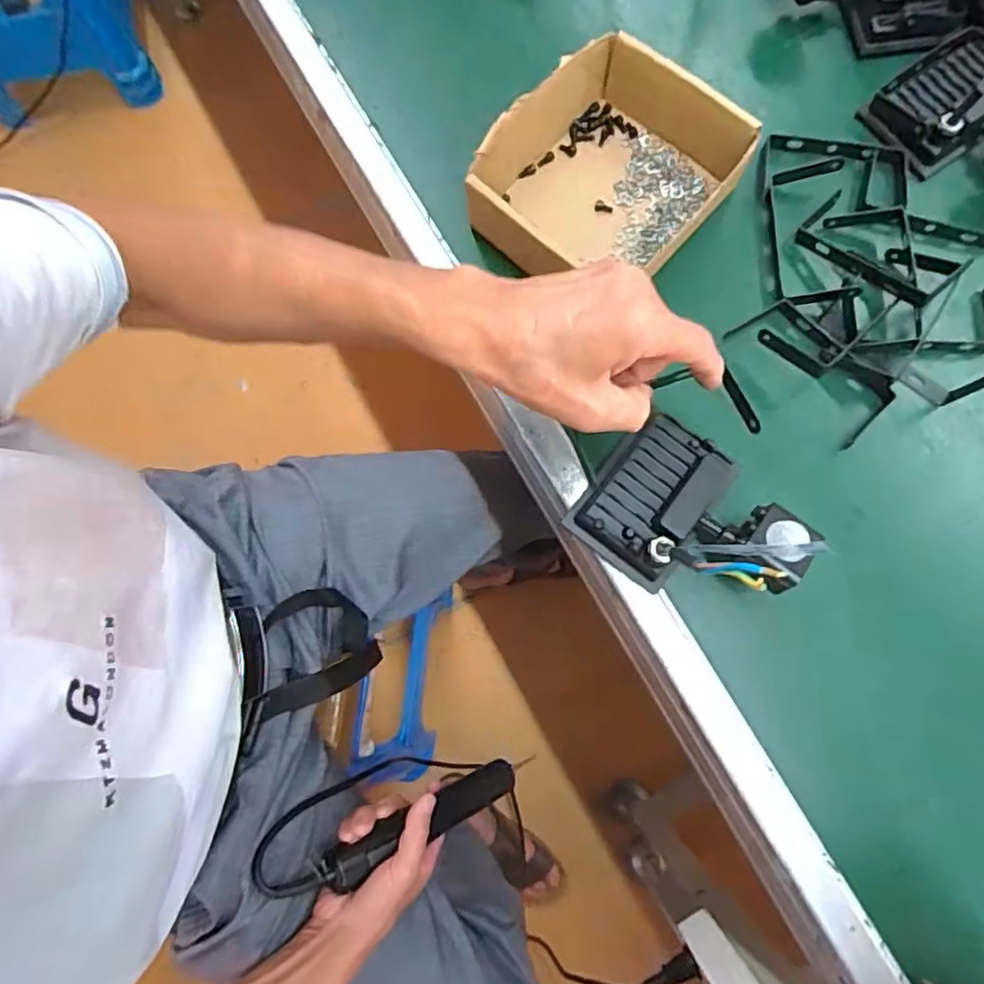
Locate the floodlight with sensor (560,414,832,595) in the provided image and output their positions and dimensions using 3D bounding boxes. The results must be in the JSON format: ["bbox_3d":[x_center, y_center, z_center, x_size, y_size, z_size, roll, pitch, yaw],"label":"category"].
[{"bbox_3d":[0.125,0.013,0.372,0.127,0.054,0.103,37,80,9],"label":"floodlight with sensor"}]

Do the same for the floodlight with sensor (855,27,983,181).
[{"bbox_3d":[0.367,-0.278,0.447,0.111,0.059,0.143,-39,79,-7],"label":"floodlight with sensor"}]

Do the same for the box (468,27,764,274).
[{"bbox_3d":[0.078,-0.238,0.444,0.149,0.049,0.156,42,81,10],"label":"box"}]

